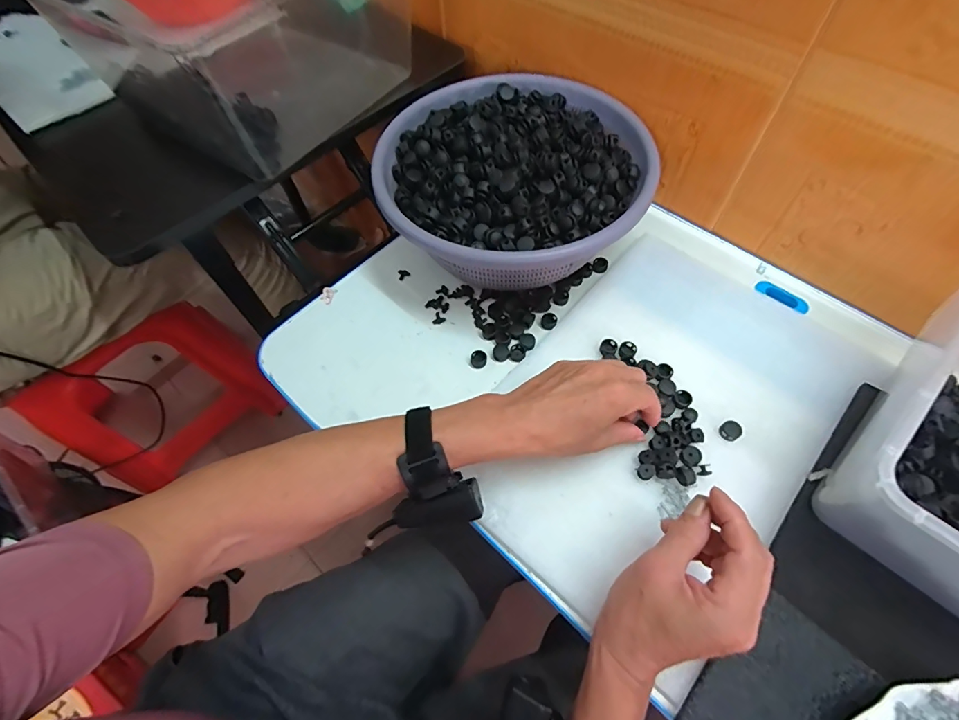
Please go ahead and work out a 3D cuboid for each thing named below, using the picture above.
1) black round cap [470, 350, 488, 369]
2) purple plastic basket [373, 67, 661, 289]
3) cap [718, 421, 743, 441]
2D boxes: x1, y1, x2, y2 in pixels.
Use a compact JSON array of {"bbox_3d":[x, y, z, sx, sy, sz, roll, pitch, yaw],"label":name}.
[{"bbox_3d":[0.000,0.000,0.471,0.017,0.009,0.017,-2,58,4],"label":"black round cap"},{"bbox_3d":[0.042,-0.196,0.515,0.280,0.123,0.281,-2,61,3],"label":"purple plastic basket"},{"bbox_3d":[0.229,0.065,0.410,0.017,0.009,0.017,-2,58,4],"label":"cap"}]

